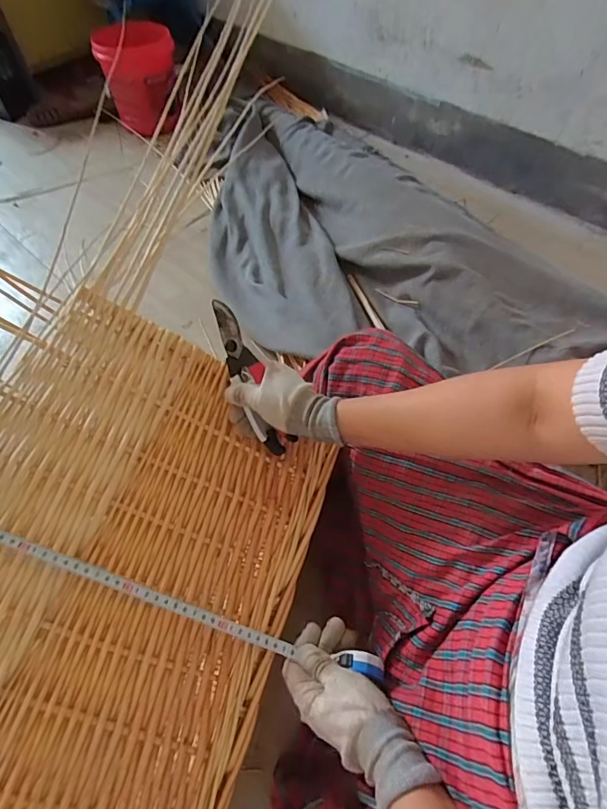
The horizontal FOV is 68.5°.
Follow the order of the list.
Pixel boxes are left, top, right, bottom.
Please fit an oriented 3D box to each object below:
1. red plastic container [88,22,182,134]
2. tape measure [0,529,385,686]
[{"bbox_3d":[-0.522,-1.089,1.487,0.214,0.296,0.210,6,58,6],"label":"red plastic container"},{"bbox_3d":[-0.134,0.181,0.425,0.454,0.044,0.024,24,59,-8],"label":"tape measure"}]

